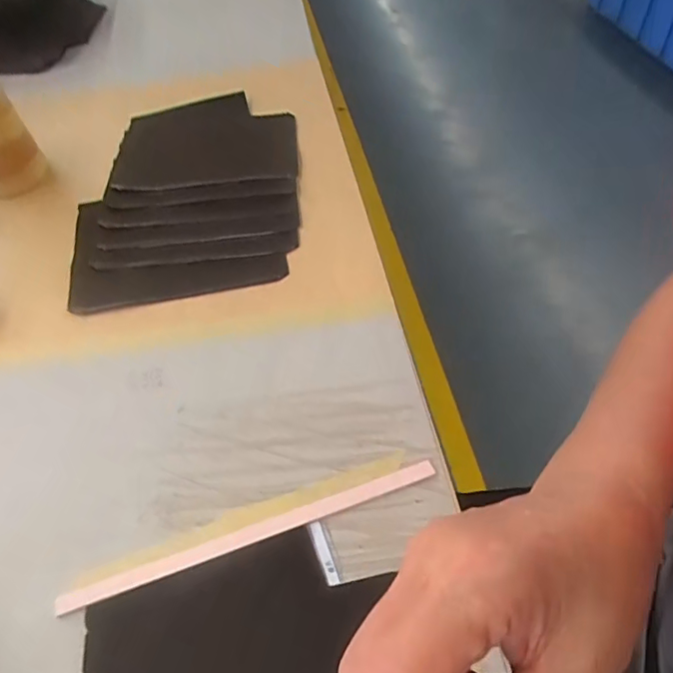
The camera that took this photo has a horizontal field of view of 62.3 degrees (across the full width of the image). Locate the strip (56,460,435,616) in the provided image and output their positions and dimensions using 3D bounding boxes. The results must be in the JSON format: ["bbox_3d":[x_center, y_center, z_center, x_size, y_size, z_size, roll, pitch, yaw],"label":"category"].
[{"bbox_3d":[-0.045,0.111,0.314,0.216,0.004,0.010,-17,53,-10],"label":"strip"}]

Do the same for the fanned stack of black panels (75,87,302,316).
[{"bbox_3d":[-0.130,-0.134,0.504,0.185,0.022,0.260,-5,52,-1],"label":"fanned stack of black panels"}]

